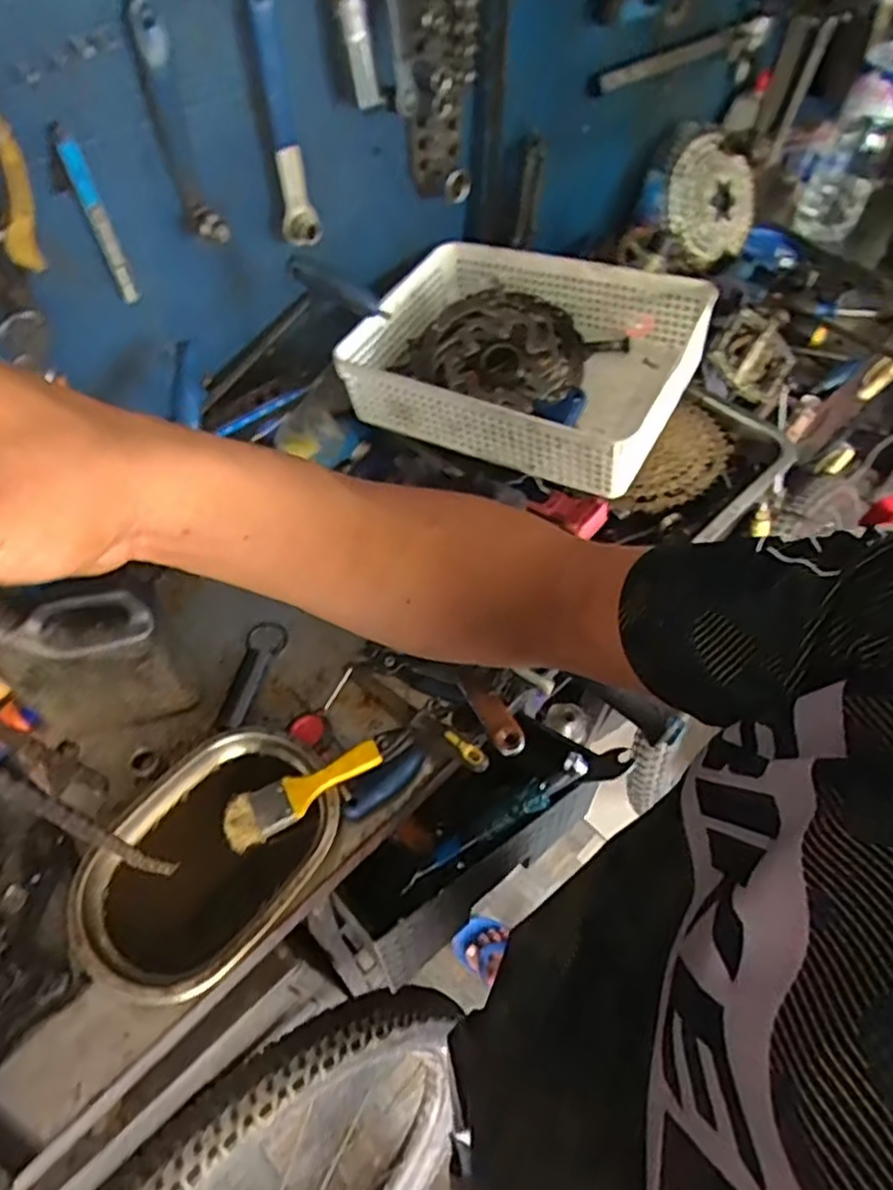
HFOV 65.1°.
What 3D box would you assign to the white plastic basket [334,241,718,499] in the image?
[{"bbox_3d":[0.077,-0.254,0.733,0.334,0.102,0.245,26,59,15],"label":"white plastic basket"}]

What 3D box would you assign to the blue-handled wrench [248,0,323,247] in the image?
[{"bbox_3d":[-0.133,-0.394,0.588,0.031,0.189,0.023,-17,58,-13],"label":"blue-handled wrench"}]

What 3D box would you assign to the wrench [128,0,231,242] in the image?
[{"bbox_3d":[-0.205,-0.357,0.537,0.025,0.151,0.050,-23,59,-16],"label":"wrench"}]

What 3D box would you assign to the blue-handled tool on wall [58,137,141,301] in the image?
[{"bbox_3d":[-0.269,-0.286,0.544,0.016,0.121,0.008,-21,59,-15],"label":"blue-handled tool on wall"}]

